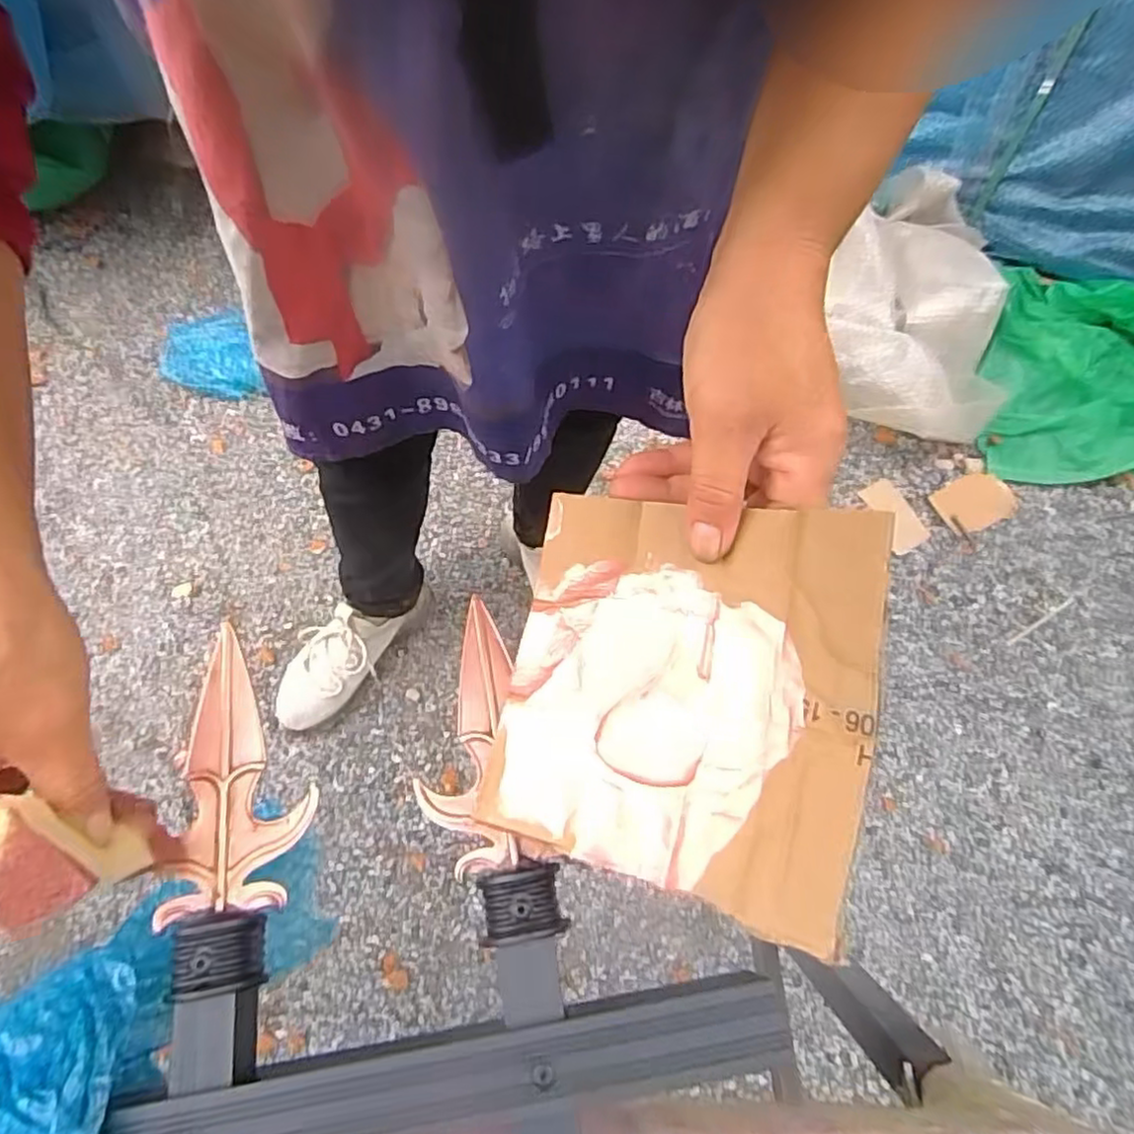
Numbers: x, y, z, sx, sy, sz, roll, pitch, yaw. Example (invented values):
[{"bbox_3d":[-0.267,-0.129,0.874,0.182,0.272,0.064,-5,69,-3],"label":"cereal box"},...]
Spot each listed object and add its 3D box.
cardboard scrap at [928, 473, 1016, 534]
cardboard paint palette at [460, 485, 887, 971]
[{"bbox_3d":[0.677,-0.108,1.129,0.115,0.012,0.089,-27,73,-2],"label":"cardboard scrap"},{"bbox_3d":[0.044,0.050,0.282,0.151,0.017,0.151,7,82,30],"label":"cardboard paint palette"}]

